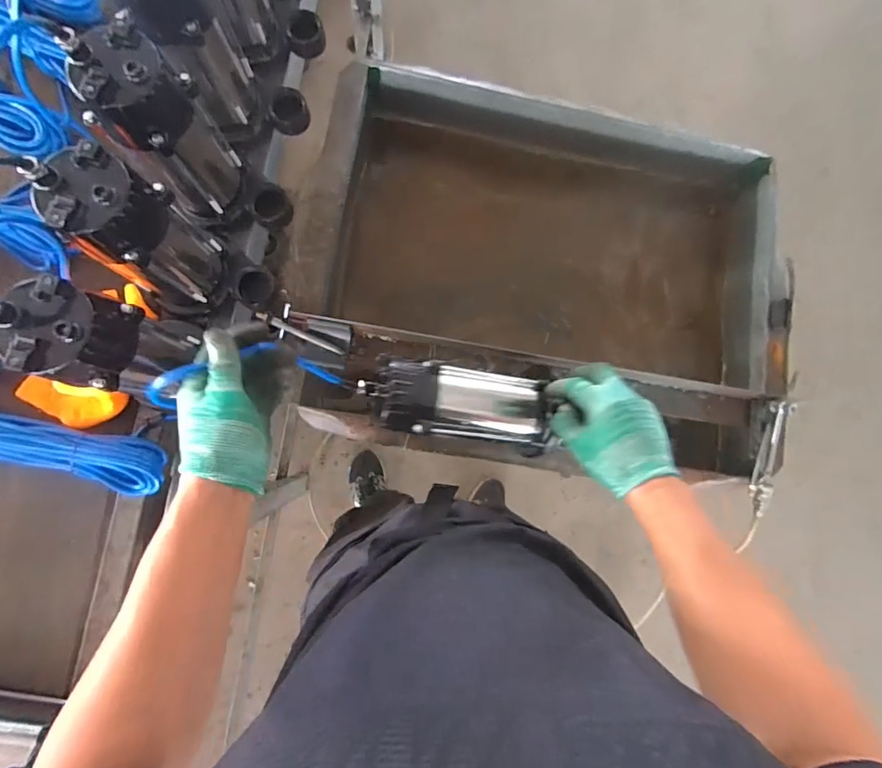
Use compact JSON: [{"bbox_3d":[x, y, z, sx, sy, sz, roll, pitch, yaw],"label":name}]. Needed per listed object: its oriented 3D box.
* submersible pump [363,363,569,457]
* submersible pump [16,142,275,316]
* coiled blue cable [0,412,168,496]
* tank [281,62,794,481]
[{"bbox_3d":[0.029,0.026,0.551,0.230,0.068,0.083,11,81,-17],"label":"submersible pump"},{"bbox_3d":[-0.300,-0.147,0.520,0.138,0.241,0.112,33,80,-1],"label":"submersible pump"},{"bbox_3d":[-0.518,0.078,0.570,0.334,0.064,0.066,13,81,-4],"label":"coiled blue cable"},{"bbox_3d":[0.172,-0.173,0.787,0.755,0.204,0.587,6,82,-5],"label":"tank"}]

